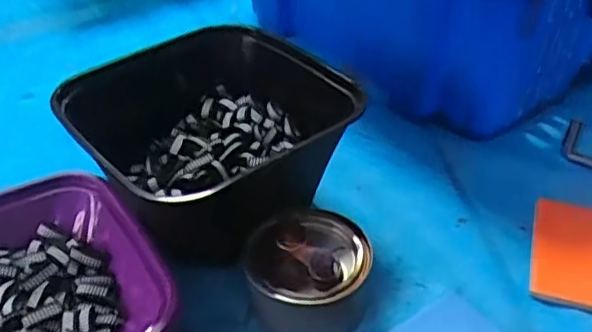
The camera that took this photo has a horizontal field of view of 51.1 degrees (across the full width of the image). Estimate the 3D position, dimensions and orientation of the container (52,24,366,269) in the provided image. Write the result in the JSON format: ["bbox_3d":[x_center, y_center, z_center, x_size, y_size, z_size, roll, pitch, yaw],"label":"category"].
[{"bbox_3d":[-0.071,-0.021,0.480,0.192,0.095,0.183,-27,45,-29],"label":"container"}]

